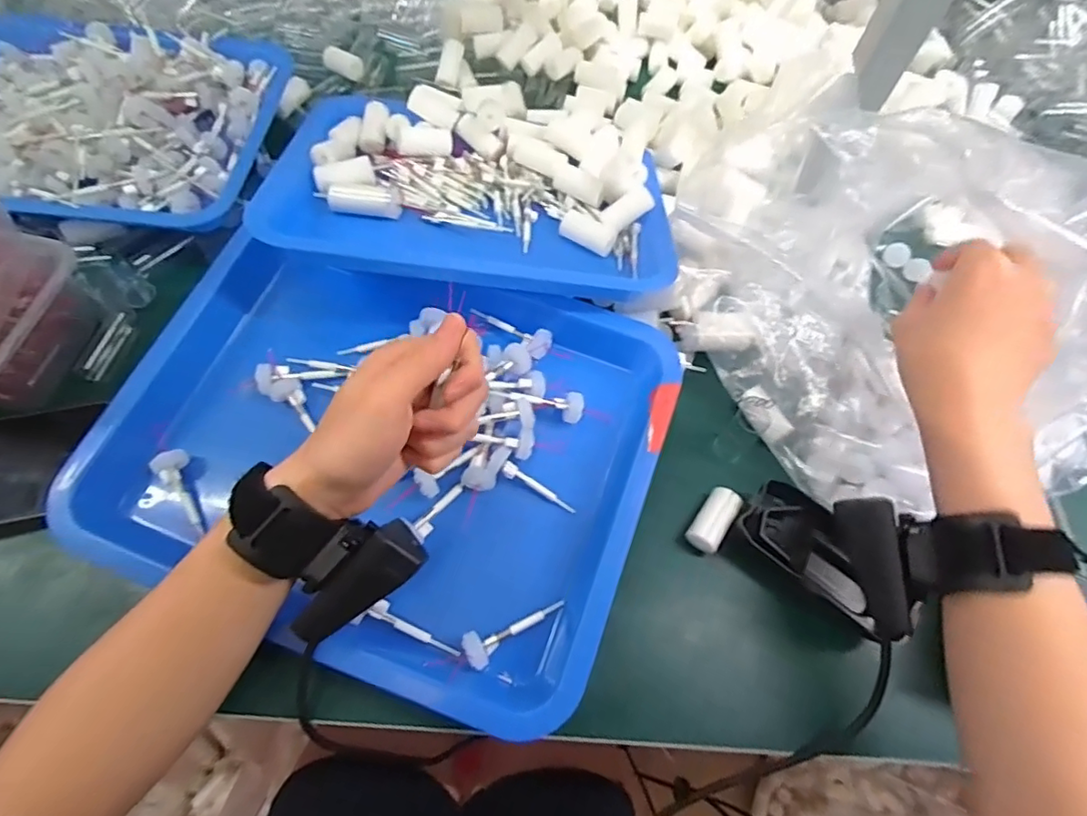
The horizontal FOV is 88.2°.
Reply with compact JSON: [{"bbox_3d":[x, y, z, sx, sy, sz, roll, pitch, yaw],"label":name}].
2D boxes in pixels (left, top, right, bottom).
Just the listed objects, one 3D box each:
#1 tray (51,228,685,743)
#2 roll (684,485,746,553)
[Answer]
[{"bbox_3d":[-0.098,0.026,0.378,0.327,0.066,0.267,18,64,5],"label":"tray"},{"bbox_3d":[0.112,0.075,0.372,0.022,0.025,0.044,34,66,13],"label":"roll"}]

